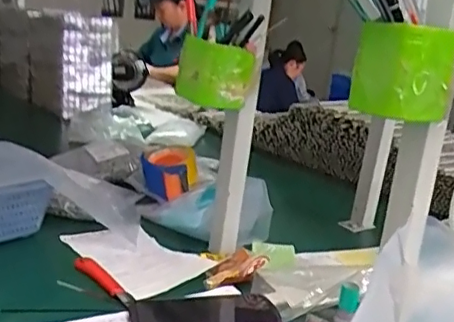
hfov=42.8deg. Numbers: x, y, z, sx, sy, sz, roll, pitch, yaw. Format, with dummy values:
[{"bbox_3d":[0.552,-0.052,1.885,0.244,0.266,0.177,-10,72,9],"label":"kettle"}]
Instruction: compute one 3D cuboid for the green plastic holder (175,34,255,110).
[{"bbox_3d":[-0.017,-0.111,0.743,0.094,0.081,0.044,8,15,0],"label":"green plastic holder"}]

